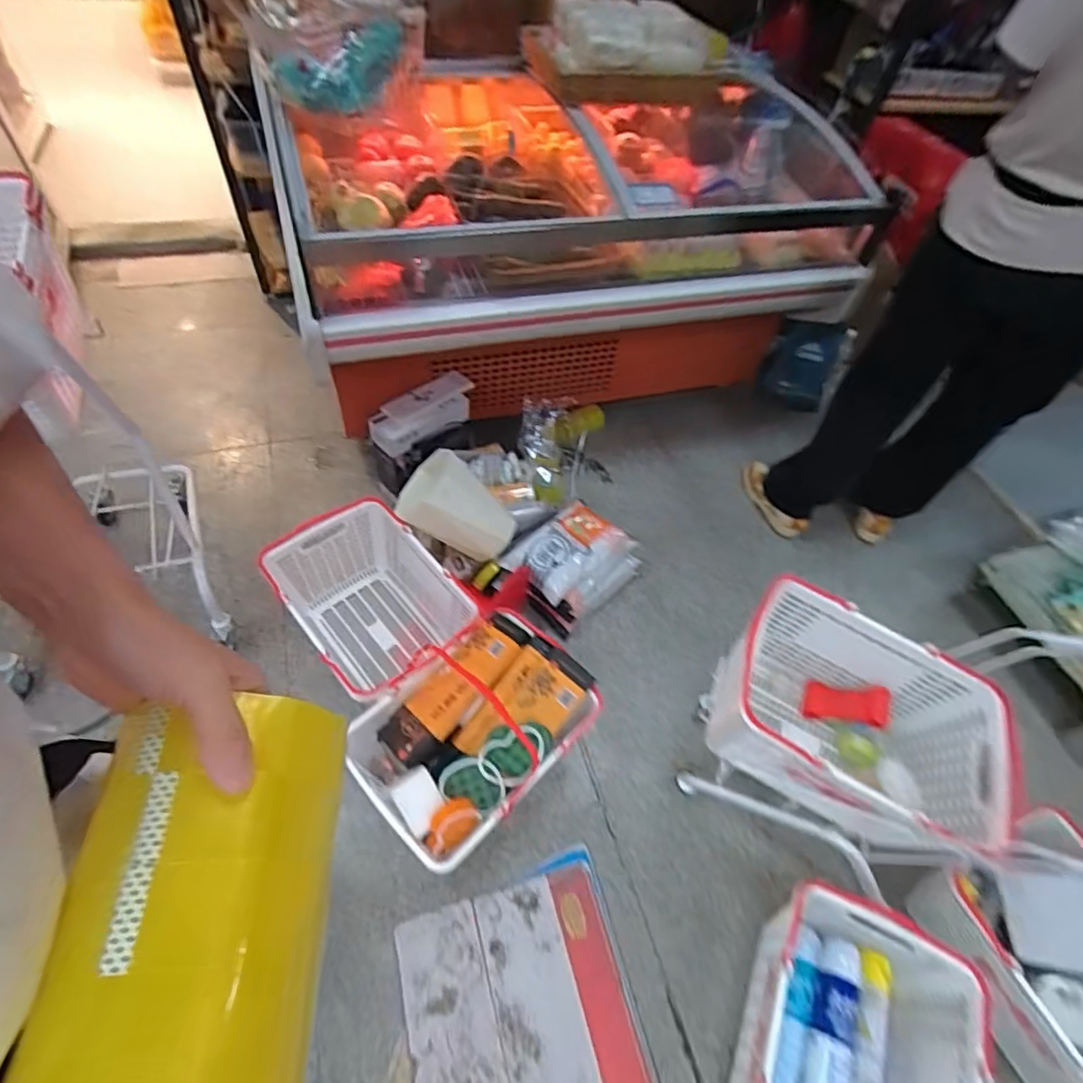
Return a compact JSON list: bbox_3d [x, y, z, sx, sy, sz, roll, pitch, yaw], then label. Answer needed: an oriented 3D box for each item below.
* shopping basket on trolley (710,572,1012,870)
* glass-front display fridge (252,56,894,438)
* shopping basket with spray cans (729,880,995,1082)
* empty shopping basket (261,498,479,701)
[{"bbox_3d":[0.534,0.323,1.001,0.460,0.254,0.307,30,55,14],"label":"shopping basket on trolley"},{"bbox_3d":[0.128,-0.785,1.691,1.526,0.805,0.769,-10,55,-14],"label":"glass-front display fridge"},{"bbox_3d":[0.489,0.863,0.933,0.317,0.266,0.441,26,54,12],"label":"shopping basket with spray cans"},{"bbox_3d":[-0.380,0.159,1.342,0.309,0.270,0.428,-33,63,-27],"label":"empty shopping basket"}]

